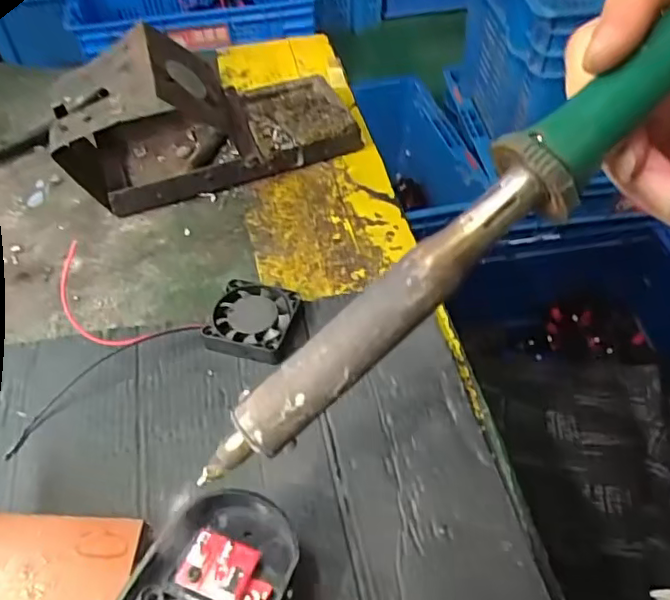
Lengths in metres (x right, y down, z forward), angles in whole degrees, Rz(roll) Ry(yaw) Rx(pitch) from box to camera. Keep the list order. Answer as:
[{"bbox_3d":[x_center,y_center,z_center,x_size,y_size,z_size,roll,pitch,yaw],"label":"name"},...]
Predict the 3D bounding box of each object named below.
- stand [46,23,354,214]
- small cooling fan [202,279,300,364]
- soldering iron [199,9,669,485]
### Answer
[{"bbox_3d":[-0.077,-0.119,0.373,0.166,0.082,0.072,-19,53,-13],"label":"stand"},{"bbox_3d":[-0.041,0.011,0.308,0.039,0.014,0.040,12,52,11],"label":"small cooling fan"},{"bbox_3d":[0.058,-0.036,0.192,0.259,0.019,0.025,-42,58,0],"label":"soldering iron"}]

